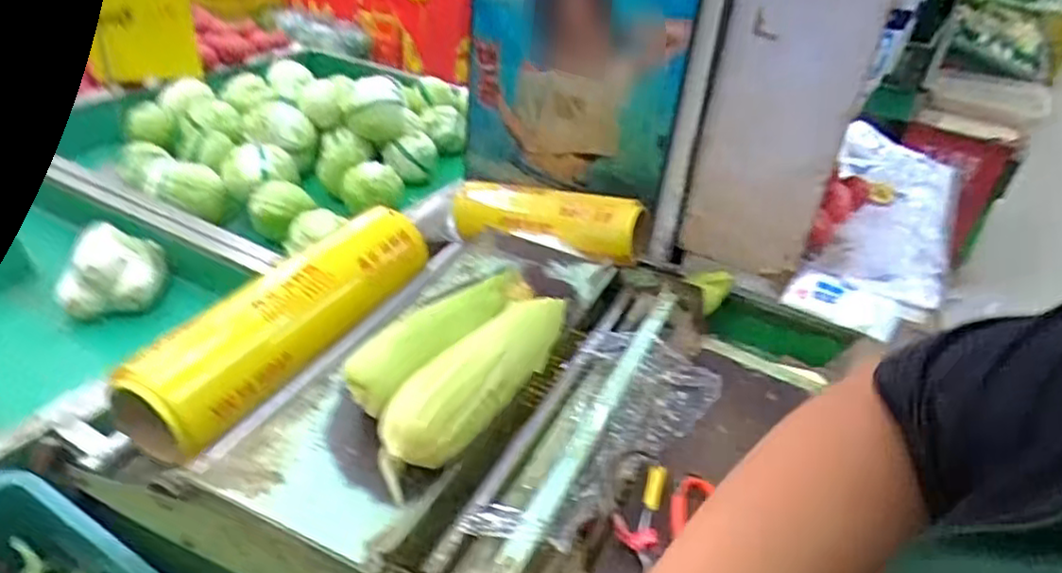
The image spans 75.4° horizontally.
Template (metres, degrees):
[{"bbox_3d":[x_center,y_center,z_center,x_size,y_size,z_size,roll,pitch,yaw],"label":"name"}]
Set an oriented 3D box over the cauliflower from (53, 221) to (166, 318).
[{"bbox_3d":[-0.667,-0.029,1.111,0.125,0.075,0.156,1,33,-6],"label":"cauliflower"}]

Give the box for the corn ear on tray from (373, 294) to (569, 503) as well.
[{"bbox_3d":[-0.035,0.068,0.608,0.075,0.047,0.272,22,37,24],"label":"corn ear on tray"}]

